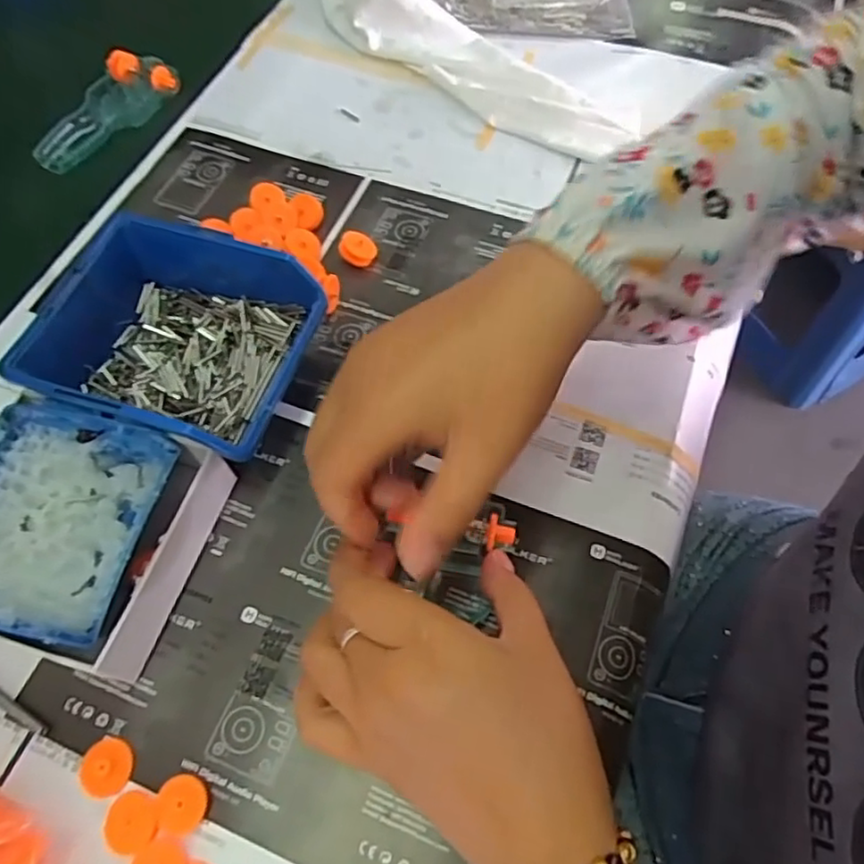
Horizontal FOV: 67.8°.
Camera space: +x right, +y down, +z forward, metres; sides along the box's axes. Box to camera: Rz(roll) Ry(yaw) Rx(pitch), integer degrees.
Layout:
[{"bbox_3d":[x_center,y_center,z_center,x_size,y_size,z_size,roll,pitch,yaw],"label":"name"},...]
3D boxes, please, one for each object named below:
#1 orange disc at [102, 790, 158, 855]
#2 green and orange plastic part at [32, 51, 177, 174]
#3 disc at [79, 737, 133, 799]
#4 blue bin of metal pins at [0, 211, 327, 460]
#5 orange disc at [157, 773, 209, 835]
[{"bbox_3d":[-0.124,0.160,0.263,0.022,0.004,0.021,-1,62,2],"label":"orange disc"},{"bbox_3d":[-0.253,-0.245,0.486,0.057,0.022,0.121,35,68,19],"label":"green and orange plastic part"},{"bbox_3d":[-0.140,0.144,0.275,0.022,0.005,0.021,-1,62,2],"label":"disc"},{"bbox_3d":[-0.134,-0.045,0.342,0.131,0.061,0.112,14,63,10],"label":"blue bin of metal pins"},{"bbox_3d":[-0.103,0.155,0.268,0.019,0.007,0.021,-13,62,-5],"label":"orange disc"}]

